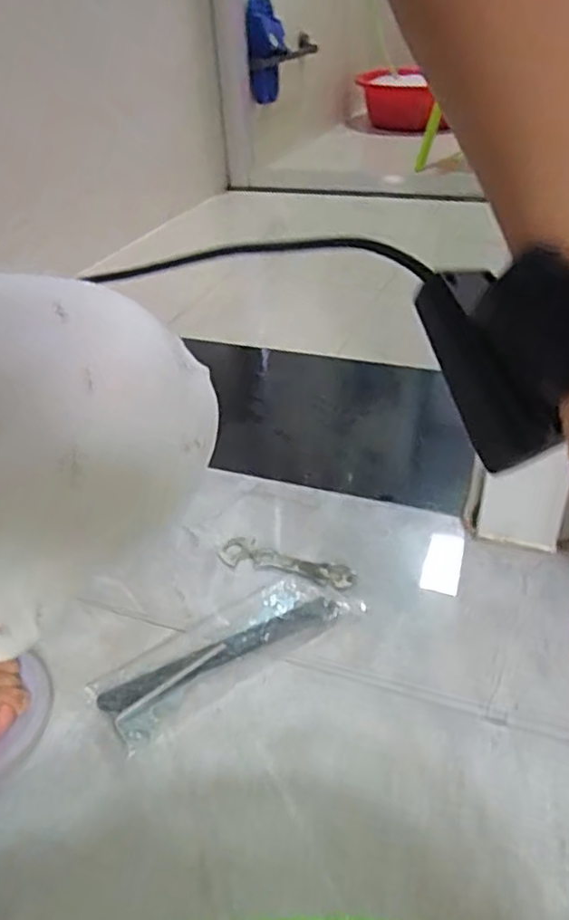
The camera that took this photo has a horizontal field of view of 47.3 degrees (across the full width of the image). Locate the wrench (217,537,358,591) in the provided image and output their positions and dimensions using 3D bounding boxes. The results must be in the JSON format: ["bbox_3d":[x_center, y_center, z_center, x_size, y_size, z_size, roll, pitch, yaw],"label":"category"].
[{"bbox_3d":[0.000,0.097,0.594,0.133,0.009,0.035,15,41,24],"label":"wrench"}]

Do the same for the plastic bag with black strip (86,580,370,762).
[{"bbox_3d":[-0.043,0.147,0.518,0.209,0.018,0.074,-26,42,-28],"label":"plastic bag with black strip"}]

